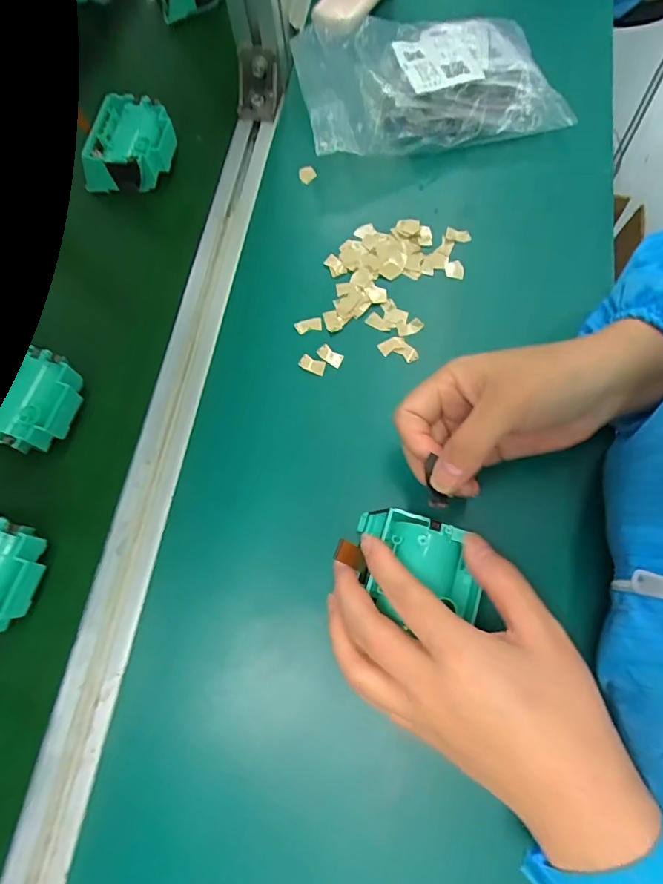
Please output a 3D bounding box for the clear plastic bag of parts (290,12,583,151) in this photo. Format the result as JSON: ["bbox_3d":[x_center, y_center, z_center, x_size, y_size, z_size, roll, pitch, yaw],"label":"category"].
[{"bbox_3d":[0.076,-0.305,0.425,0.202,0.049,0.146,-11,72,-2],"label":"clear plastic bag of parts"}]

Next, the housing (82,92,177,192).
[{"bbox_3d":[-0.173,-0.256,0.433,0.077,0.039,0.077,14,77,13],"label":"housing"}]

